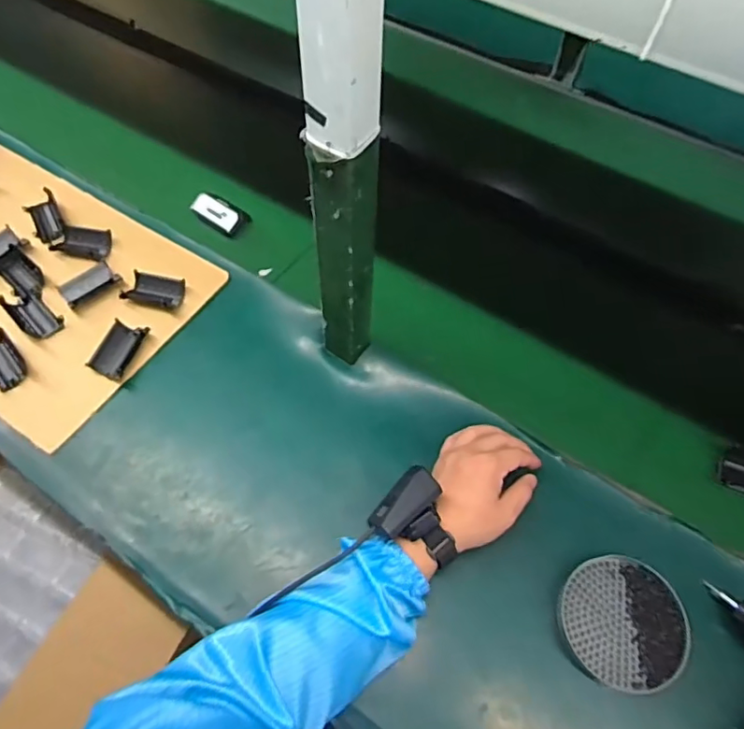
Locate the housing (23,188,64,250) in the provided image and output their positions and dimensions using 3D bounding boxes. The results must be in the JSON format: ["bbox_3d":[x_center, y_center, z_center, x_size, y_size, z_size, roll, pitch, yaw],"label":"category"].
[{"bbox_3d":[-0.439,-0.195,0.741,0.042,0.020,0.095,-28,65,-17],"label":"housing"}]

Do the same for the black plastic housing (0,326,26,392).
[{"bbox_3d":[-0.434,-0.005,0.640,0.043,0.018,0.073,-35,68,-20],"label":"black plastic housing"}]

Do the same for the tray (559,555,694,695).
[{"bbox_3d":[0.235,0.241,0.515,0.113,0.016,0.113,1,60,-2],"label":"tray"}]

